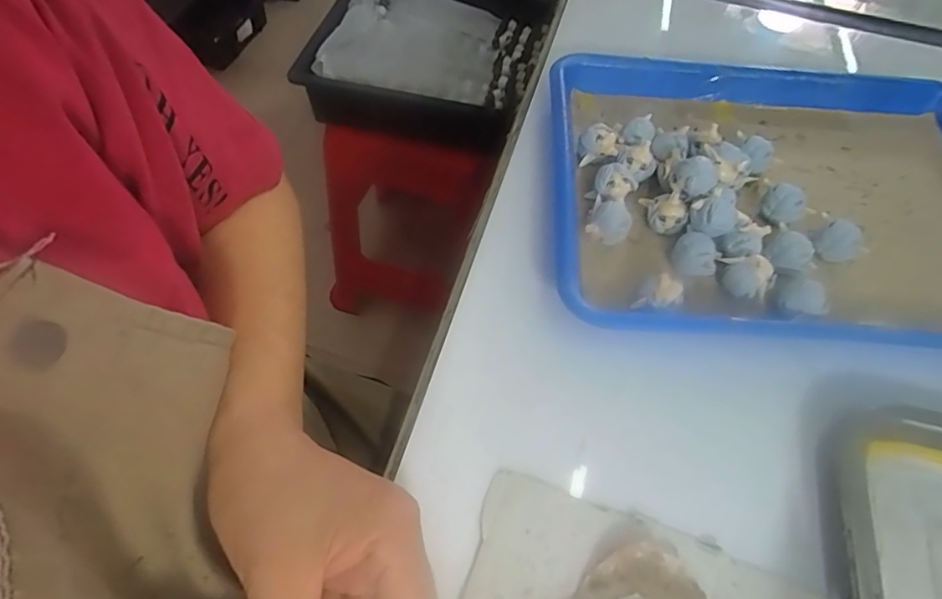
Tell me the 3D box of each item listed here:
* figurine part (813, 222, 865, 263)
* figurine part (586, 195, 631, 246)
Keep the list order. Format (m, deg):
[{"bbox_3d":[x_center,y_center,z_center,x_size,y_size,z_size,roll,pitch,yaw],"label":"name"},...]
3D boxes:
[{"bbox_3d":[0.238,-0.037,0.346,0.021,0.023,0.025,-38,67,-21],"label":"figurine part"},{"bbox_3d":[0.092,-0.051,0.351,0.026,0.020,0.027,0,59,-1],"label":"figurine part"}]

